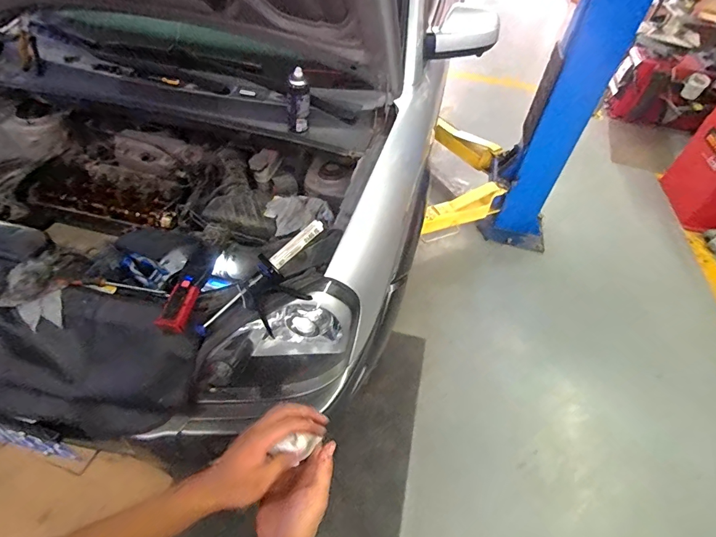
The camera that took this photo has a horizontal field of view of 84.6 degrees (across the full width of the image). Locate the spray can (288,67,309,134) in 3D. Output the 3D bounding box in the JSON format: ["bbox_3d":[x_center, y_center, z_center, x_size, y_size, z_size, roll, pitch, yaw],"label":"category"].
[{"bbox_3d":[-0.170,-0.481,1.139,0.043,0.174,0.047,3,49,-3],"label":"spray can"}]

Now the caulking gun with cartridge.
[{"bbox_3d":[-0.181,0.046,0.873,0.152,0.042,0.360,37,80,24],"label":"caulking gun with cartridge"}]

